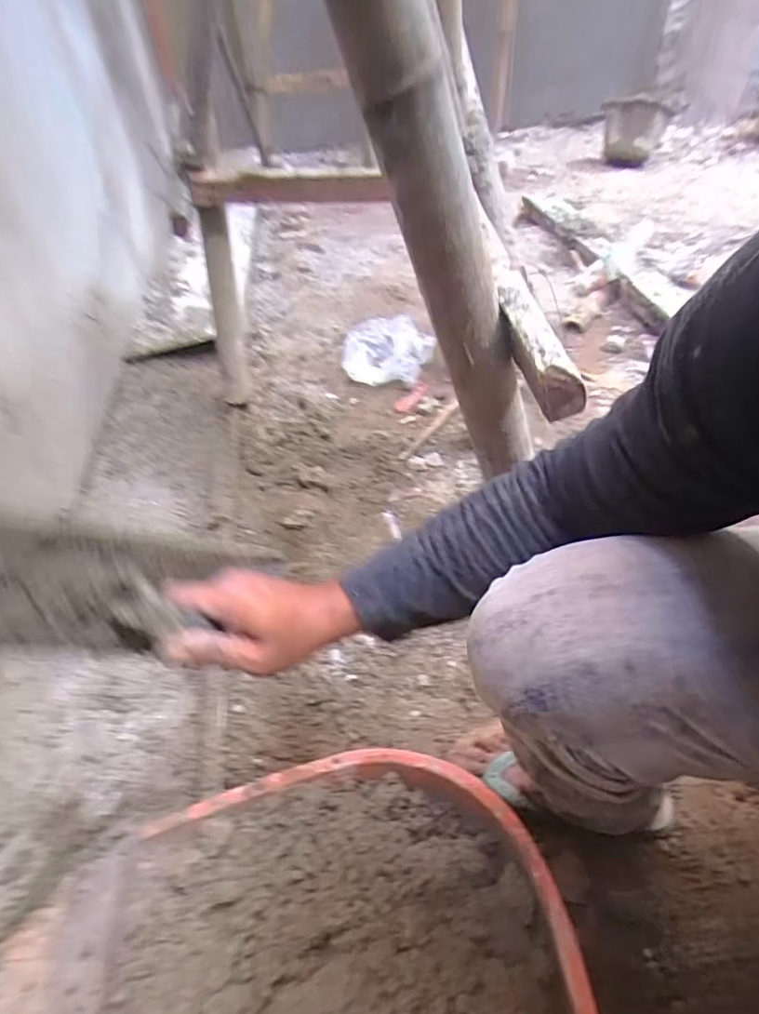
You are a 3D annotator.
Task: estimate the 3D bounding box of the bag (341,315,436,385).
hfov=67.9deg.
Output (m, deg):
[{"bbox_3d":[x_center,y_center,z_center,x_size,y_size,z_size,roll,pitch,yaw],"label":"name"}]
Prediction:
[{"bbox_3d":[0.016,-0.415,1.449,0.232,0.091,0.239,7,45,13],"label":"bag"}]

